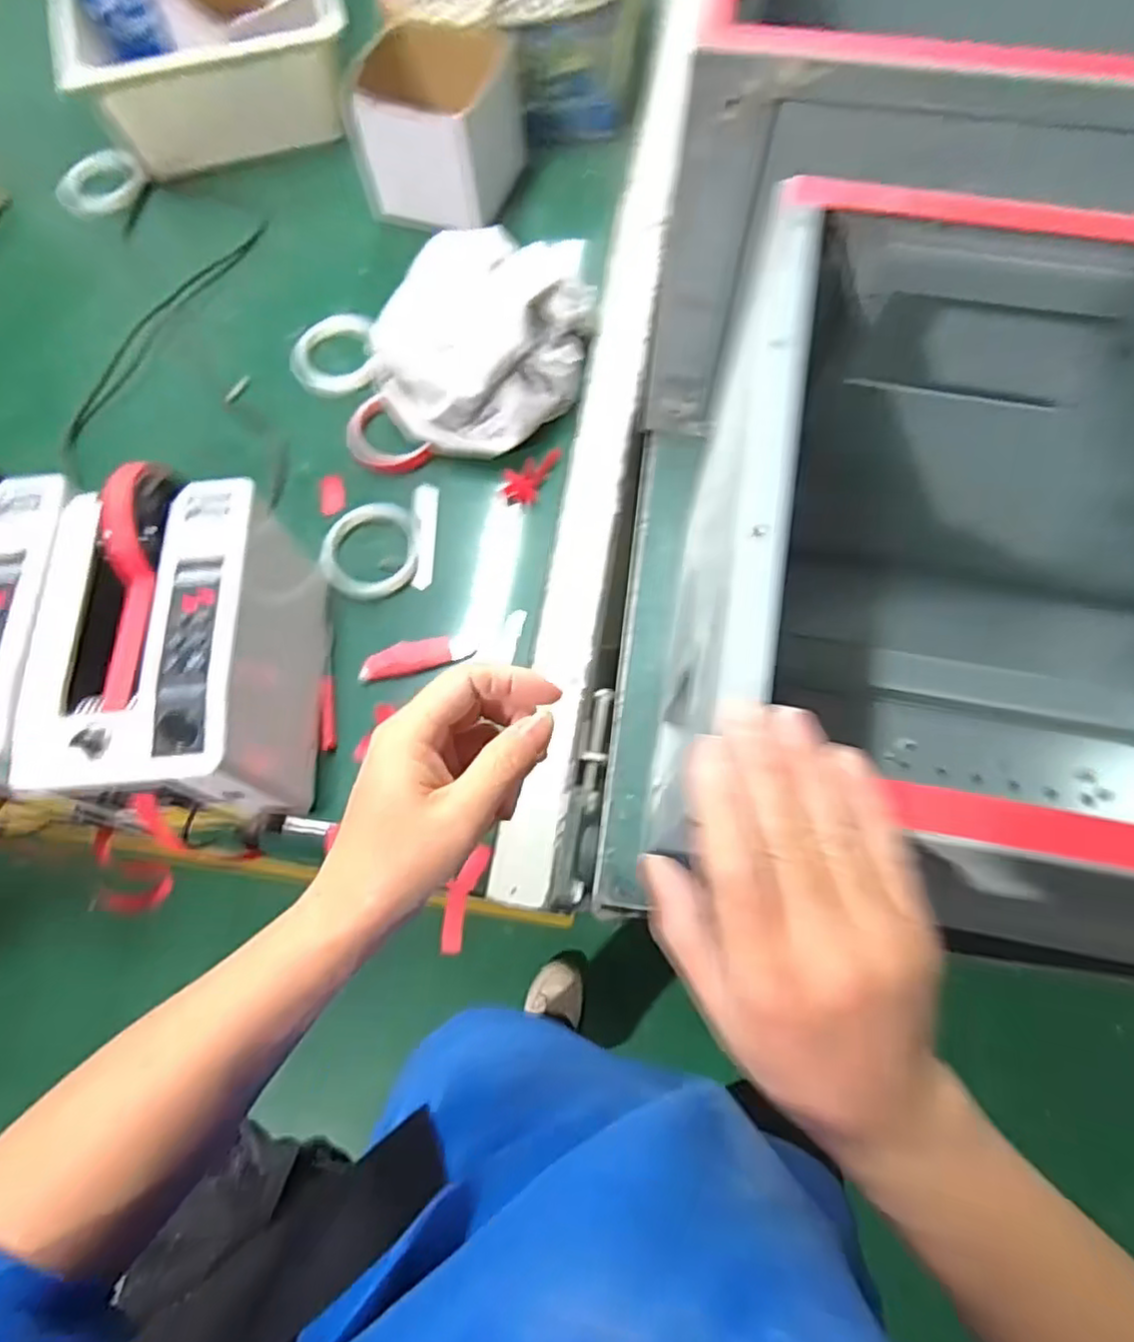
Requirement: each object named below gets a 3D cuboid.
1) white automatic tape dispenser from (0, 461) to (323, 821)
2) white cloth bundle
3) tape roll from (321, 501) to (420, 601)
[{"bbox_3d":[-0.271,-0.012,0.520,0.157,0.149,0.234,-5,70,0],"label":"white automatic tape dispenser"},{"bbox_3d":[-0.079,-0.307,0.640,0.190,0.109,0.191,-1,70,2],"label":"white cloth bundle"},{"bbox_3d":[-0.178,-0.111,0.624,0.084,0.017,0.091,-1,70,2],"label":"tape roll"}]

